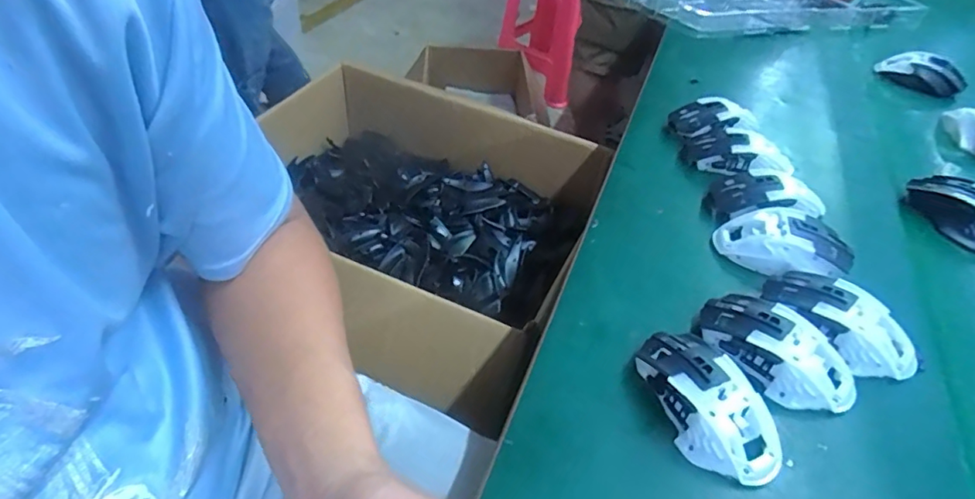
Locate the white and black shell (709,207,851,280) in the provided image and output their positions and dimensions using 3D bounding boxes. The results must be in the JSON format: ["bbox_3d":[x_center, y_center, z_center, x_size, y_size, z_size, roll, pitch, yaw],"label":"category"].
[{"bbox_3d":[0.275,-0.003,0.487,0.114,0.040,0.070,26,48,20],"label":"white and black shell"}]

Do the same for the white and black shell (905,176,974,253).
[{"bbox_3d":[0.489,-0.037,0.534,0.062,0.040,0.105,-12,47,-17],"label":"white and black shell"}]

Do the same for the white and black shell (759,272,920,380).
[{"bbox_3d":[0.283,0.059,0.421,0.061,0.042,0.118,-31,55,-32],"label":"white and black shell"}]

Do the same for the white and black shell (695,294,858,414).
[{"bbox_3d":[0.221,0.076,0.401,0.058,0.037,0.114,-32,55,-32],"label":"white and black shell"}]

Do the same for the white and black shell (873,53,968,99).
[{"bbox_3d":[0.639,-0.256,0.772,0.110,0.049,0.032,30,49,23],"label":"white and black shell"}]

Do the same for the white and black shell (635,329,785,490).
[{"bbox_3d":[0.155,0.106,0.369,0.062,0.035,0.117,-16,48,-21],"label":"white and black shell"}]

